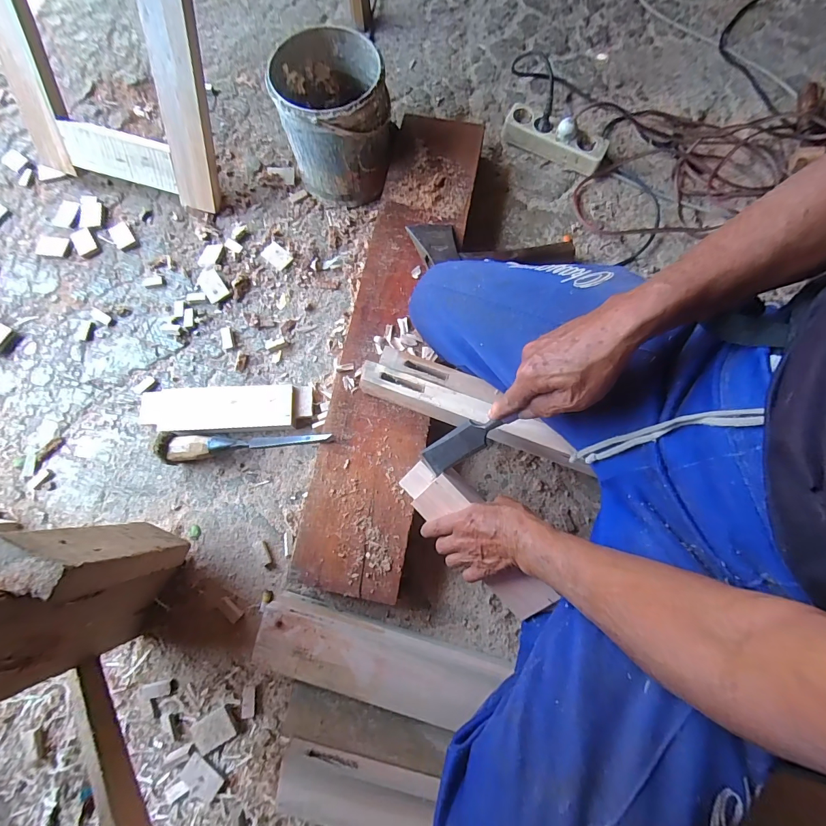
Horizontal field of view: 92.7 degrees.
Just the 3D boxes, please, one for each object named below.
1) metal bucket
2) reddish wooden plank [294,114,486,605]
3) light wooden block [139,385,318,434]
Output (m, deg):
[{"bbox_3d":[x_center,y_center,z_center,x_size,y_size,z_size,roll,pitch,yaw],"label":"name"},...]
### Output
[{"bbox_3d":[-0.133,-0.503,0.687,0.168,0.190,0.180,0,77,1],"label":"metal bucket"},{"bbox_3d":[-0.033,-0.143,0.627,0.165,0.034,0.803,10,77,3],"label":"reddish wooden plank"},{"bbox_3d":[-0.302,-0.005,0.644,0.269,0.035,0.075,-2,77,0],"label":"light wooden block"}]

